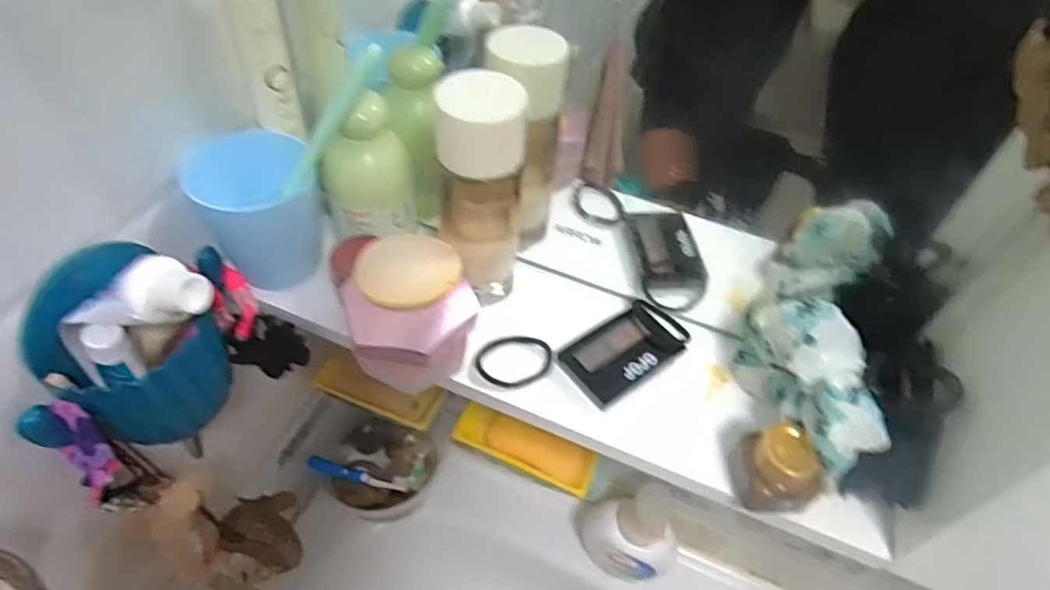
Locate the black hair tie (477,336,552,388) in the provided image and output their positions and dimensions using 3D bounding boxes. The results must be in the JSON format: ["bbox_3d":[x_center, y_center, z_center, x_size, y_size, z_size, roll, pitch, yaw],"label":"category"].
[{"bbox_3d":[-0.006,0.041,0.388,0.049,0.006,0.035,-16,52,-20],"label":"black hair tie"}]

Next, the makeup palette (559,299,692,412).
[{"bbox_3d":[0.067,0.034,0.393,0.085,0.012,0.049,-27,56,-27],"label":"makeup palette"}]

